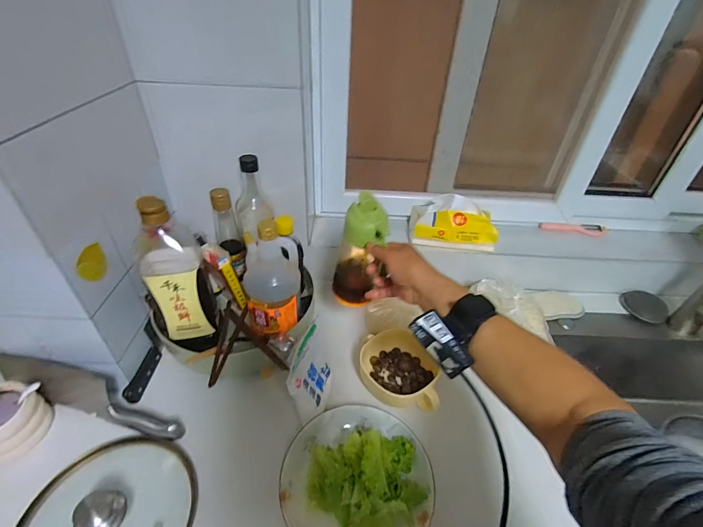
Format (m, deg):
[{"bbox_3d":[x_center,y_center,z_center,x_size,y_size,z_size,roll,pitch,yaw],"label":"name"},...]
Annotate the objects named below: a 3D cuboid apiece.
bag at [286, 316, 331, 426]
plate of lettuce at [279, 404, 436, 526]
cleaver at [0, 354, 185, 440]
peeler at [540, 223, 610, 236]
[{"bbox_3d":[-0.059,0.166,0.551,0.055,0.110,0.108,5,39,2],"label":"bag"},{"bbox_3d":[0.006,0.280,0.473,0.199,0.053,0.198,-6,40,-11],"label":"plate of lettuce"},{"bbox_3d":[-0.395,0.197,0.539,0.301,0.073,0.045,11,39,10],"label":"cleaver"},{"bbox_3d":[0.515,-0.084,0.837,0.155,0.025,0.015,4,39,1],"label":"peeler"}]

